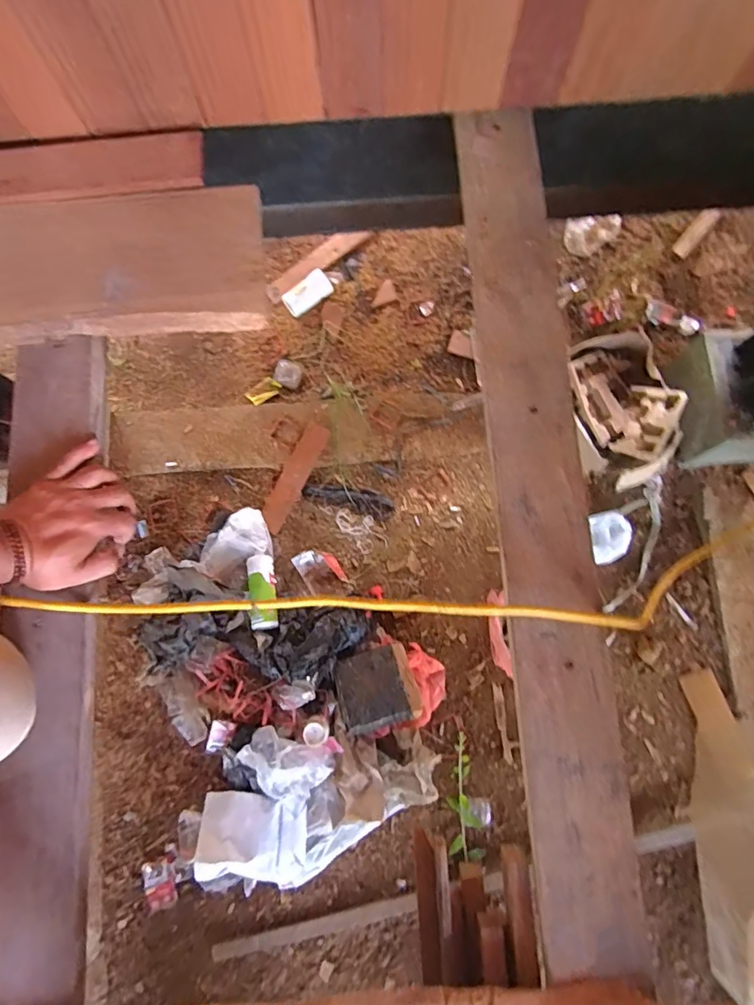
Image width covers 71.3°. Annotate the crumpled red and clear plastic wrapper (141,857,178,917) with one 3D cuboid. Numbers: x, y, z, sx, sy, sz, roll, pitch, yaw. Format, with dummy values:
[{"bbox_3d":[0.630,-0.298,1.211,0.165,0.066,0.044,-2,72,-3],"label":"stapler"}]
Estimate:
[{"bbox_3d":[-0.509,0.896,1.229,0.070,0.009,0.106,-15,79,-2],"label":"crumpled red and clear plastic wrapper"}]

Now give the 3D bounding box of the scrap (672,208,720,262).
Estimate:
[{"bbox_3d":[0.907,-0.771,1.486,0.046,0.027,0.188,40,82,8],"label":"scrap"}]

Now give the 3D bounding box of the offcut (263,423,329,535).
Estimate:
[{"bbox_3d":[-0.230,-0.072,1.447,0.073,0.020,0.312,24,80,6],"label":"offcut"}]

